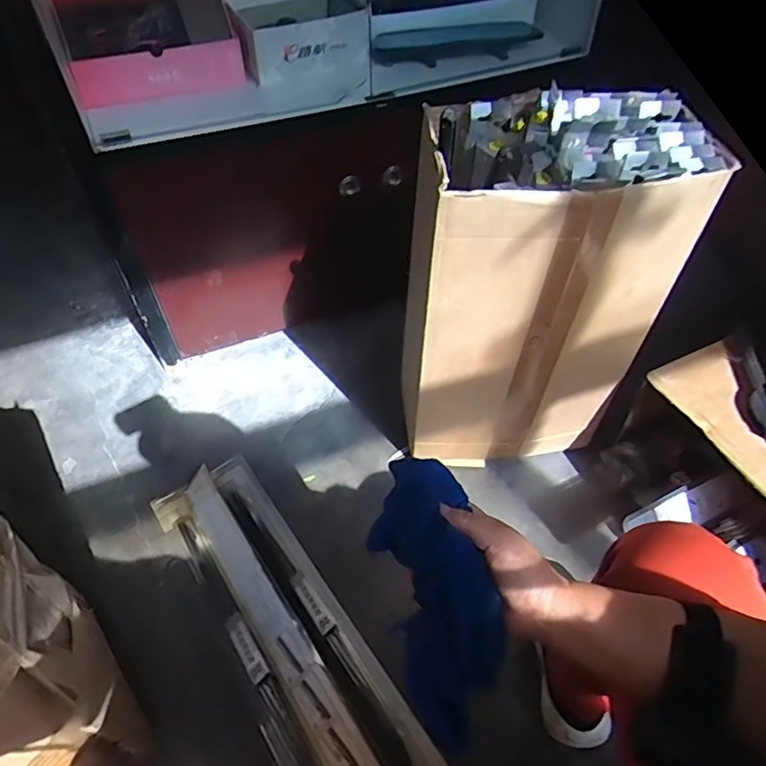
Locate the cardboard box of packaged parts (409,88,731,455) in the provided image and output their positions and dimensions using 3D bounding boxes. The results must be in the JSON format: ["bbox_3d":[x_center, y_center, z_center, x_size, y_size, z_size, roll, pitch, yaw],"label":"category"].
[{"bbox_3d":[0.210,-0.116,0.845,0.324,0.537,0.222,-3,50,-3],"label":"cardboard box of packaged parts"}]

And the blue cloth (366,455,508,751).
[{"bbox_3d":[0.041,0.168,0.438,0.077,0.077,0.215,-8,81,-7],"label":"blue cloth"}]

